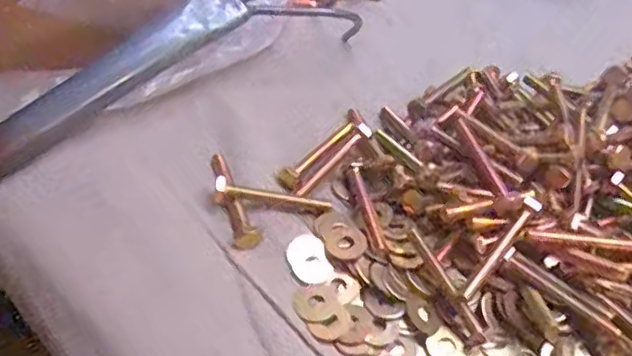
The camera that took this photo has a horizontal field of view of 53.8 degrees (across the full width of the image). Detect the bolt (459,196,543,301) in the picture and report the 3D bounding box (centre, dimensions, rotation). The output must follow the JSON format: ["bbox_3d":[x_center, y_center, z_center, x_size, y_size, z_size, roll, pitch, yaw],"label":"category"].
[{"bbox_3d":[0.093,0.035,0.313,0.007,0.006,0.065,35,71,24],"label":"bolt"}]

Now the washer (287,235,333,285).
[{"bbox_3d":[-0.004,0.043,0.326,0.021,0.006,0.027,-10,50,-17],"label":"washer"}]

